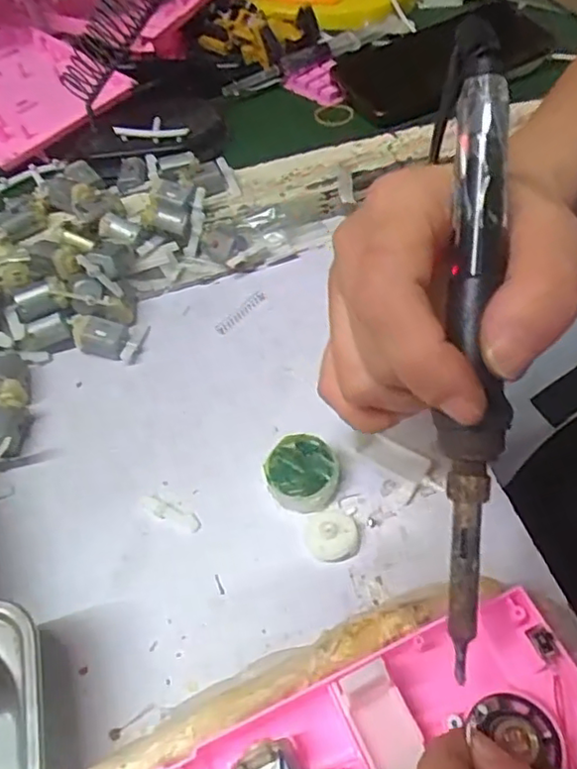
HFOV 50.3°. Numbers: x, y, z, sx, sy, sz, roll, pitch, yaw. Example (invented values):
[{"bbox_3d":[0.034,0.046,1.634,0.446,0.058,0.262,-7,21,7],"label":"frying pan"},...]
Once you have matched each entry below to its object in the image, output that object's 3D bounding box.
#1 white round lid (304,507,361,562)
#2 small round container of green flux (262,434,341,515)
[{"bbox_3d":[0.019,0.066,0.272,0.023,0.007,0.023,-2,52,3],"label":"white round lid"},{"bbox_3d":[0.006,0.041,0.285,0.032,0.019,0.032,20,56,18],"label":"small round container of green flux"}]

